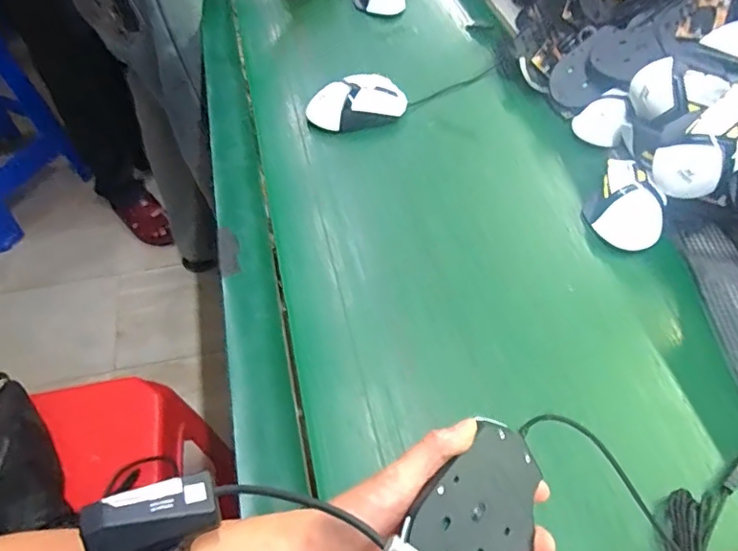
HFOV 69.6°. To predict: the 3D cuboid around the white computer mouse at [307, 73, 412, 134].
[{"bbox_3d":[-0.012,-0.208,0.645,0.122,0.047,0.060,-12,54,-11],"label":"white computer mouse"}]

